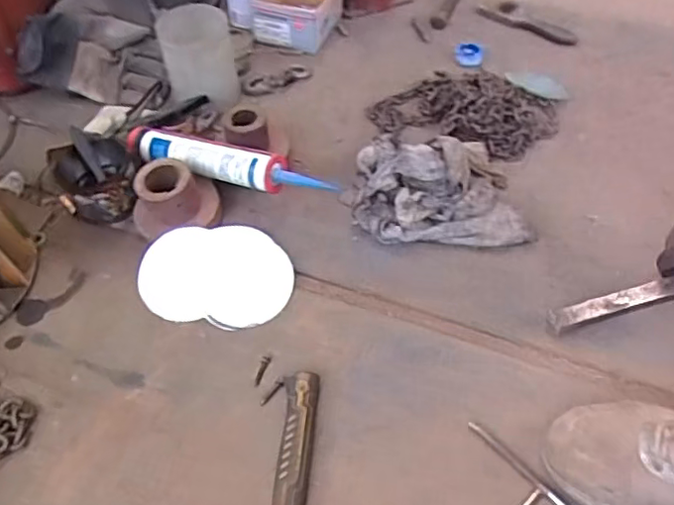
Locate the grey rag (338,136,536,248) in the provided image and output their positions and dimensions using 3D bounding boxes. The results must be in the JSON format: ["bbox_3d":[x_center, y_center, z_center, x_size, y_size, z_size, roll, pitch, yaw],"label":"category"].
[{"bbox_3d":[0.129,-0.103,0.843,0.235,0.084,0.200,-4,52,0],"label":"grey rag"}]

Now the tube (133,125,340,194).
[{"bbox_3d":[-0.155,-0.129,0.851,0.333,0.051,0.053,19,56,17],"label":"tube"}]

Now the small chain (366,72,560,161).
[{"bbox_3d":[0.213,-0.240,0.993,0.280,0.058,0.209,24,57,20],"label":"small chain"}]

